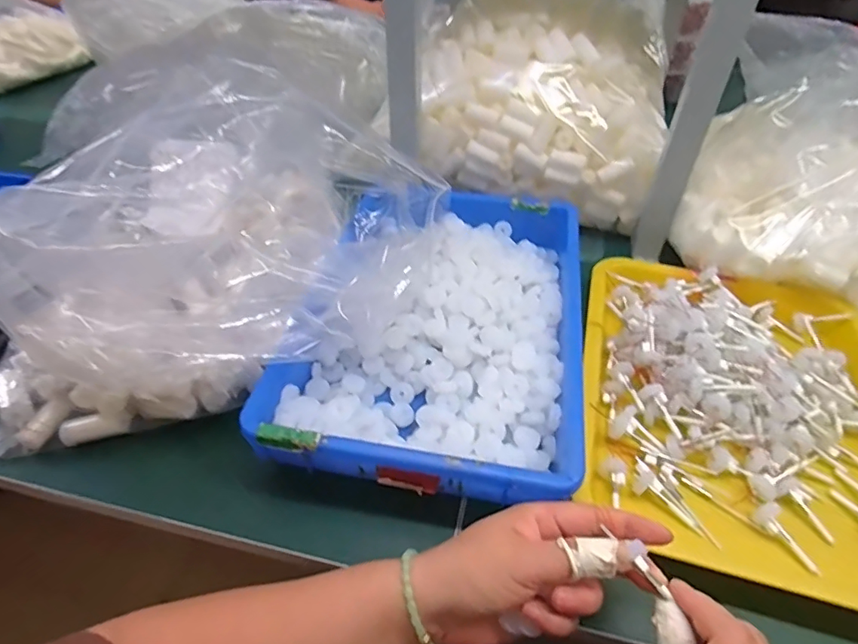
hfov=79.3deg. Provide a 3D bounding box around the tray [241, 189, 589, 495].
[{"bbox_3d":[0.015,-0.011,0.486,0.234,0.075,0.346,9,44,8],"label":"tray"}]

